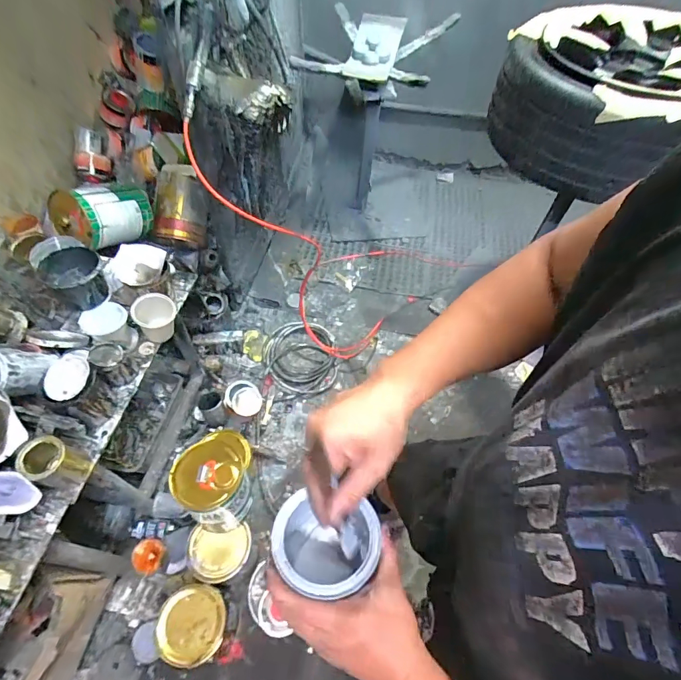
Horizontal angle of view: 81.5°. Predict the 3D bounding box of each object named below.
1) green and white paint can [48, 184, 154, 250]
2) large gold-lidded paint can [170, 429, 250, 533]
[{"bbox_3d":[-0.675,-0.361,1.139,0.175,0.158,0.234,6,22,21],"label":"green and white paint can"},{"bbox_3d":[-0.303,0.360,0.991,0.176,0.192,0.169,-19,59,-15],"label":"large gold-lidded paint can"}]

